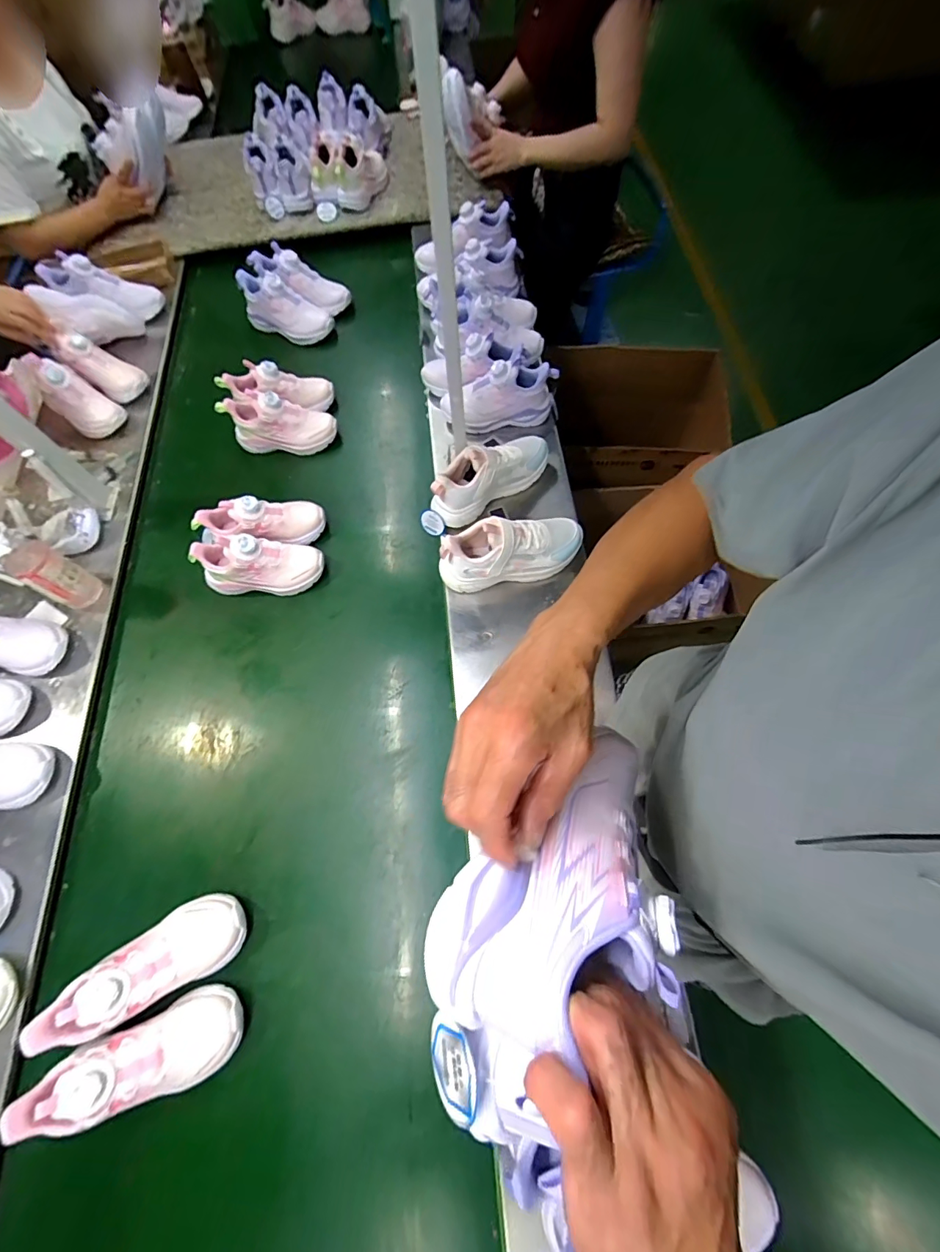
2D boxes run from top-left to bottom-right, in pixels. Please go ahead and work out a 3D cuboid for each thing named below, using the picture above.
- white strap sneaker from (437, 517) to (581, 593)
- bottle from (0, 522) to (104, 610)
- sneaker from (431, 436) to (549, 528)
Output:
[{"bbox_3d":[0.065,-0.115,0.714,0.226,0.105,0.078,-11,72,-5],"label":"white strap sneaker"},{"bbox_3d":[-0.643,-0.089,0.678,0.060,0.192,0.067,28,73,8],"label":"bottle"},{"bbox_3d":[0.036,-0.259,0.760,0.218,0.091,0.086,-34,75,-12],"label":"sneaker"}]

